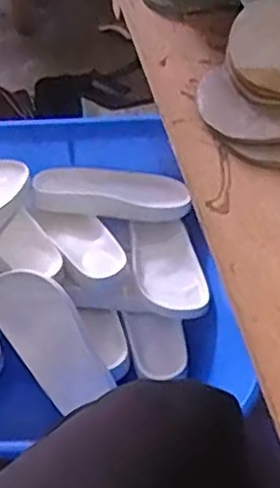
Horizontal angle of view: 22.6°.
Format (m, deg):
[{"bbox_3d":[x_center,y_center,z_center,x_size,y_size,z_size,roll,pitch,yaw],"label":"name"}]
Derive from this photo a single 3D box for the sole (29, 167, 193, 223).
[{"bbox_3d":[-0.042,-0.075,1.047,0.226,0.037,0.074,7,55,7],"label":"sole"}]

